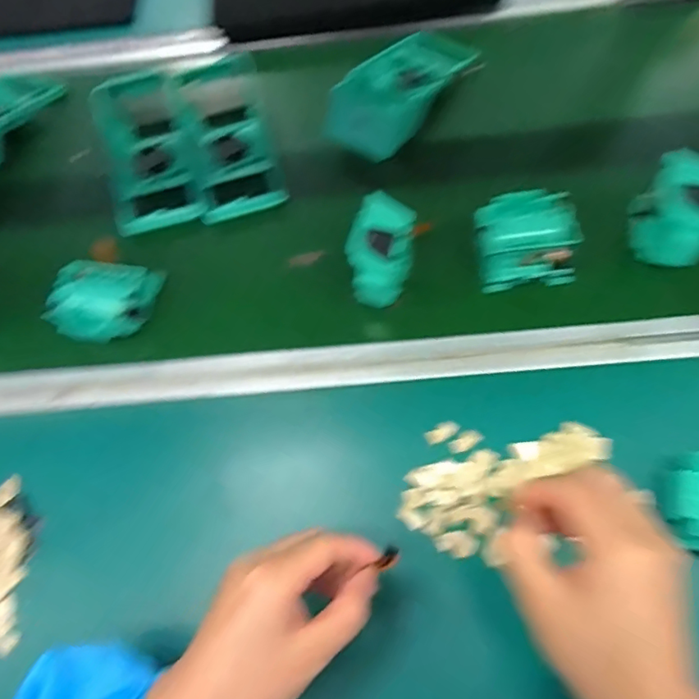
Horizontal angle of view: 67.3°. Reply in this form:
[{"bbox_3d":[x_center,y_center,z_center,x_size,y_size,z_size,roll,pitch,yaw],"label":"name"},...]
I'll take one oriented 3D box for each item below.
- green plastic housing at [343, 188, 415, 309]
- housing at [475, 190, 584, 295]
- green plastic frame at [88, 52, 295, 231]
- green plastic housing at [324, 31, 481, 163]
[{"bbox_3d":[0.027,-0.081,0.463,0.052,0.067,0.078,14,67,8],"label":"green plastic housing"},{"bbox_3d":[0.159,-0.100,0.483,0.085,0.046,0.080,-3,66,0],"label":"housing"},{"bbox_3d":[-0.176,-0.222,0.569,0.178,0.051,0.207,-14,67,-5],"label":"green plastic frame"},{"bbox_3d":[0.055,-0.281,0.571,0.090,0.041,0.206,32,71,15],"label":"green plastic housing"}]

